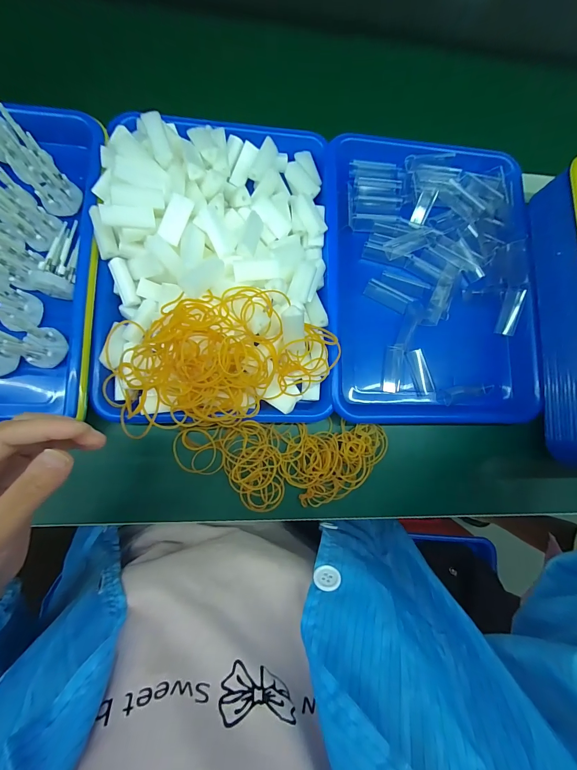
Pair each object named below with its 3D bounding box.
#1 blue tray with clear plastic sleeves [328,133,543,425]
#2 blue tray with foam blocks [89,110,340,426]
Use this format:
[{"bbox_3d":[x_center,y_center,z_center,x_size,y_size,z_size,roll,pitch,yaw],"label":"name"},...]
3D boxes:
[{"bbox_3d":[0.166,-0.121,0.387,0.243,0.040,0.325,0,82,-6],"label":"blue tray with clear plastic sleeves"},{"bbox_3d":[-0.071,-0.124,0.333,0.235,0.078,0.316,0,82,-6],"label":"blue tray with foam blocks"}]

